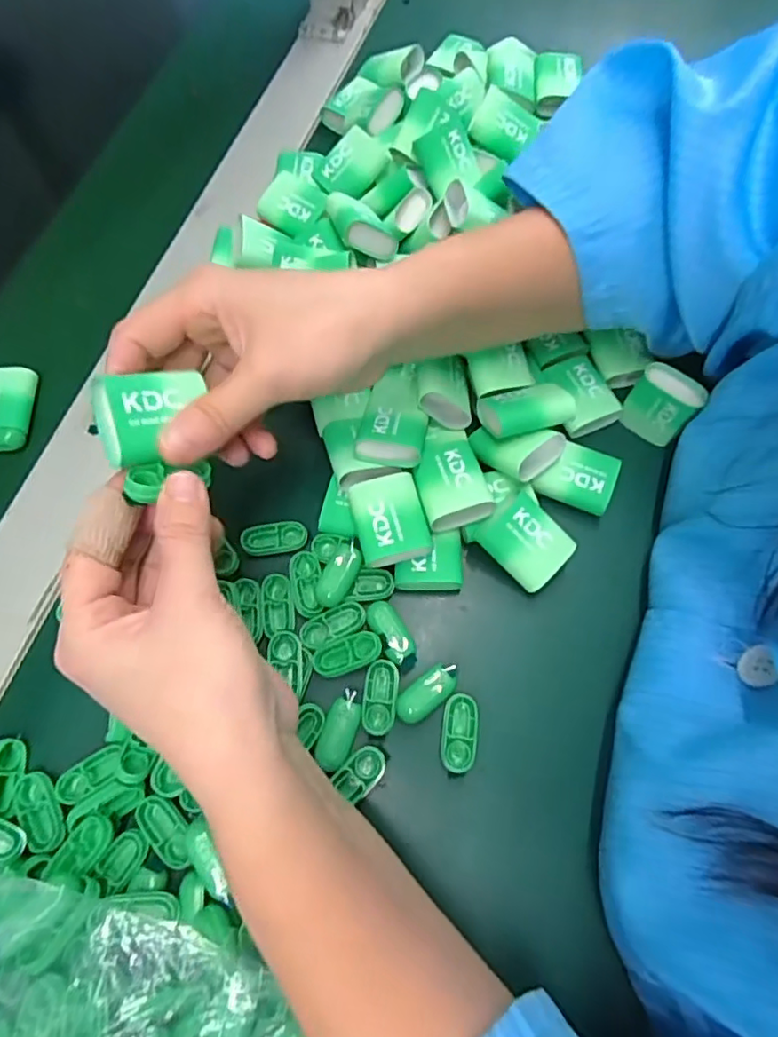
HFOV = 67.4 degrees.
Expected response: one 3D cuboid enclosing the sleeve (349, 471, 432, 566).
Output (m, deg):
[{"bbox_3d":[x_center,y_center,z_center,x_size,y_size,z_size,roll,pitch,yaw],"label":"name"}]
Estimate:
[{"bbox_3d":[0.000,-0.001,0.293,0.034,0.013,0.042,-13,68,-4],"label":"sleeve"}]

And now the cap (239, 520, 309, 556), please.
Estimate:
[{"bbox_3d":[-0.061,0.012,0.311,0.034,0.010,0.017,-11,68,-3],"label":"cap"}]

